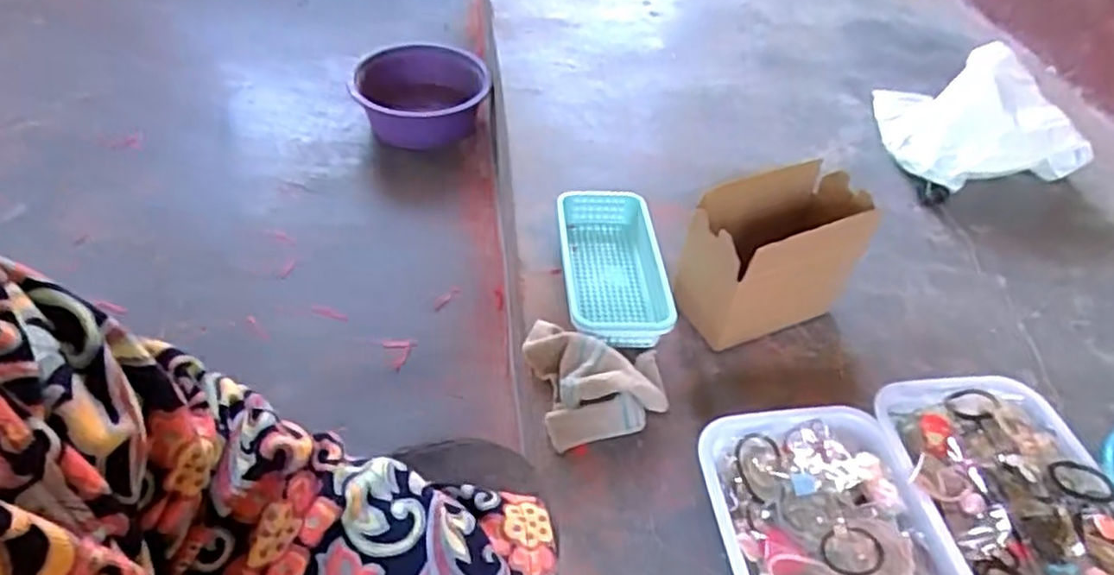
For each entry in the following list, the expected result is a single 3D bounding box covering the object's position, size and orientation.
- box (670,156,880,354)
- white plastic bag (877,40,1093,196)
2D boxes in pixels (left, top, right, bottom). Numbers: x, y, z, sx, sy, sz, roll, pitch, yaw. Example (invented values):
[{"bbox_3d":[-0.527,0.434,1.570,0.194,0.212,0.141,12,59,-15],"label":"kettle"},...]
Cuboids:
[{"bbox_3d":[0.254,-0.034,0.847,0.208,0.185,0.107,-13,50,-16],"label":"box"},{"bbox_3d":[0.672,-0.298,1.153,0.263,0.135,0.317,-10,49,-15],"label":"white plastic bag"}]

